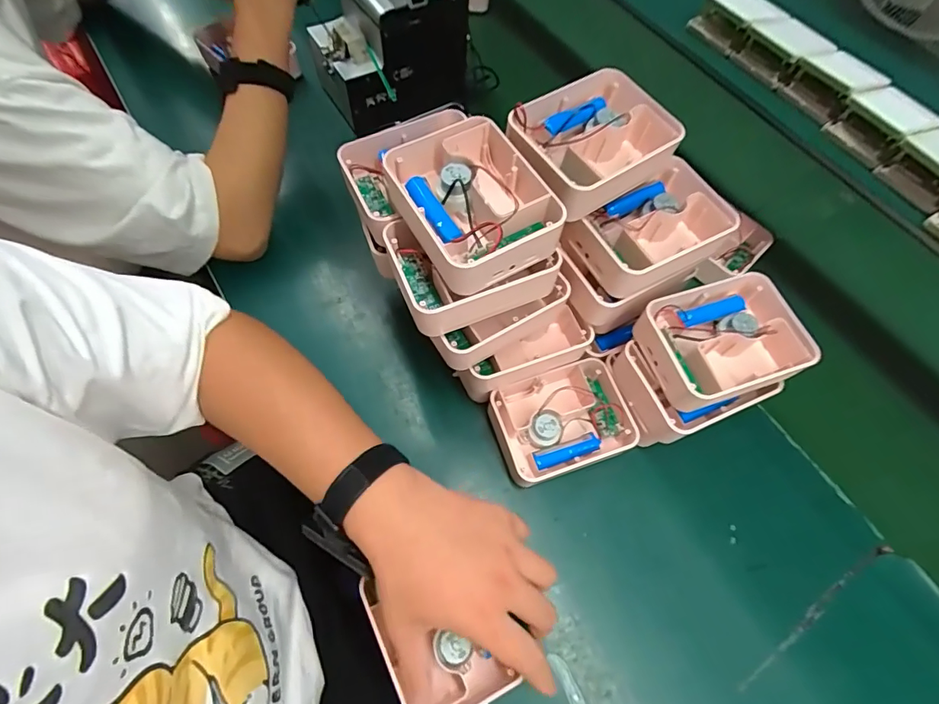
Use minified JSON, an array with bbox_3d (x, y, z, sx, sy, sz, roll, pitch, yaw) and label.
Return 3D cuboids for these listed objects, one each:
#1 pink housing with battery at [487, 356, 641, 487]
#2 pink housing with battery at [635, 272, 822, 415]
[{"bbox_3d":[0.091,0.068,0.469,0.126,0.050,0.097,-15,66,-8],"label":"pink housing with battery"},{"bbox_3d":[0.229,-0.010,0.422,0.137,0.047,0.098,-18,66,-12],"label":"pink housing with battery"}]

